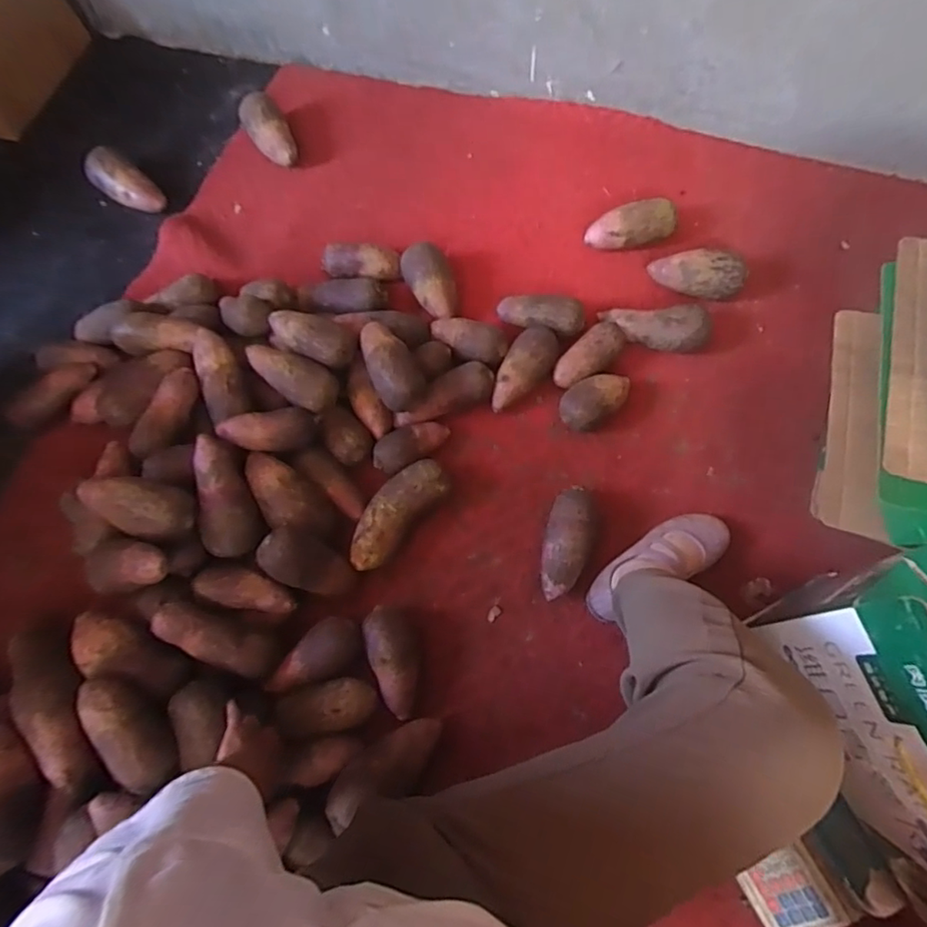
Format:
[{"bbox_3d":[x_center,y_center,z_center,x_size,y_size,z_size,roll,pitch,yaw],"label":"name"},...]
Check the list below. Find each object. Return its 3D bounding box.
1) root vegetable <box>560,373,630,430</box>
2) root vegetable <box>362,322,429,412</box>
[{"bbox_3d":[0.221,-0.104,0.966,0.130,0.067,0.077,-41,72,-13],"label":"root vegetable"},{"bbox_3d":[-0.114,-0.163,0.920,0.080,0.060,0.147,-23,69,-7],"label":"root vegetable"}]

